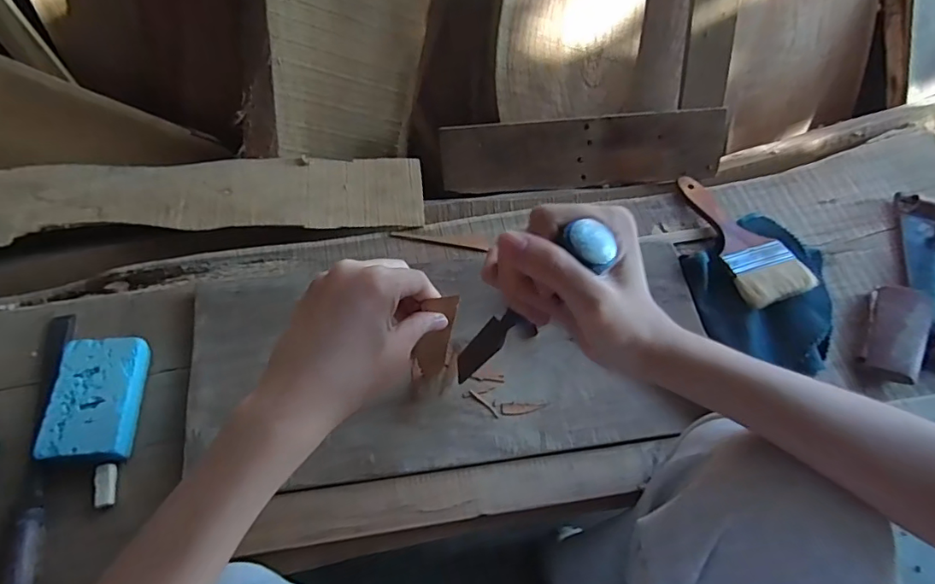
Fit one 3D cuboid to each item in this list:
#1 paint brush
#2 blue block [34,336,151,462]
[{"bbox_3d":[0.286,-0.065,0.550,0.070,0.013,0.185,-16,53,-7],"label":"paint brush"},{"bbox_3d":[-0.309,0.088,0.421,0.060,0.021,0.101,-5,58,-7],"label":"blue block"}]

